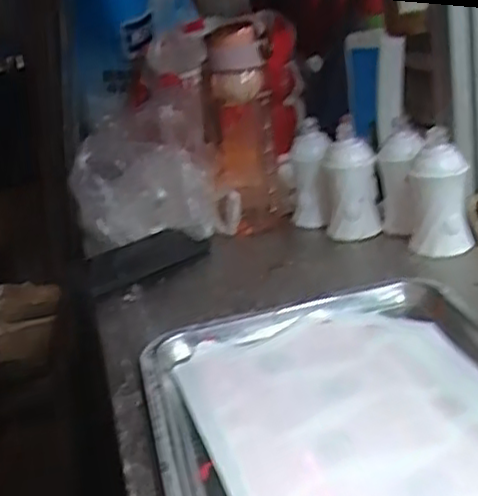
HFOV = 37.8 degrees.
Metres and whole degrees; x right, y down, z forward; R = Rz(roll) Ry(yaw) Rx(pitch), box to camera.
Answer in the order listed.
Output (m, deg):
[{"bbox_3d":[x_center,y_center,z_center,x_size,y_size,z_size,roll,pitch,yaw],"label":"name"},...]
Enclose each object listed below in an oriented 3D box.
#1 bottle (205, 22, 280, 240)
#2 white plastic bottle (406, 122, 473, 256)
[{"bbox_3d":[0.002,-0.130,0.796,0.077,0.225,0.063,-6,22,3],"label":"bottle"},{"bbox_3d":[0.198,-0.052,0.690,0.058,0.113,0.055,0,23,17],"label":"white plastic bottle"}]

